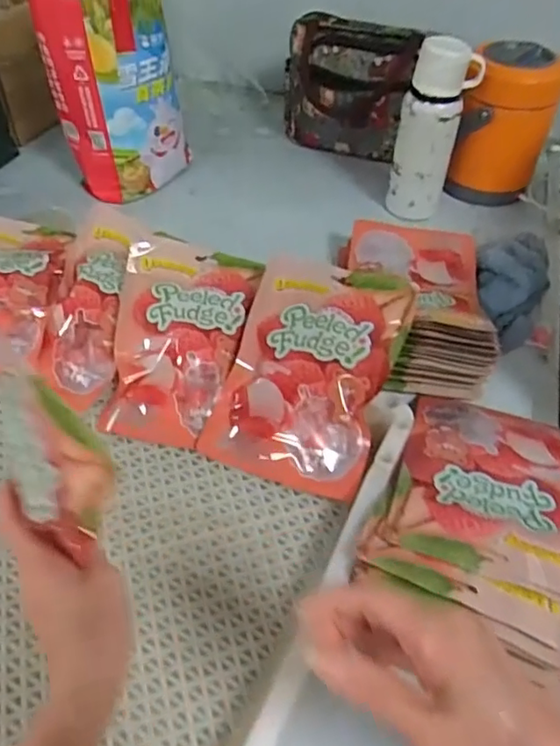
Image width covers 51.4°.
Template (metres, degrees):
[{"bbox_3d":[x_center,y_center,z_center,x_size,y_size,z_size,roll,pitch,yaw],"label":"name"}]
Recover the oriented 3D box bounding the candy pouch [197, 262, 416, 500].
[{"bbox_3d":[0.026,-0.004,0.542,0.147,0.024,0.208,16,78,15],"label":"candy pouch"}]

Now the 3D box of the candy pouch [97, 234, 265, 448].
[{"bbox_3d":[-0.105,-0.038,0.588,0.134,0.053,0.222,11,73,4],"label":"candy pouch"}]

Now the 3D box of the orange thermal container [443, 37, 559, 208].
[{"bbox_3d":[0.316,-0.340,0.831,0.119,0.196,0.128,21,51,16],"label":"orange thermal container"}]

